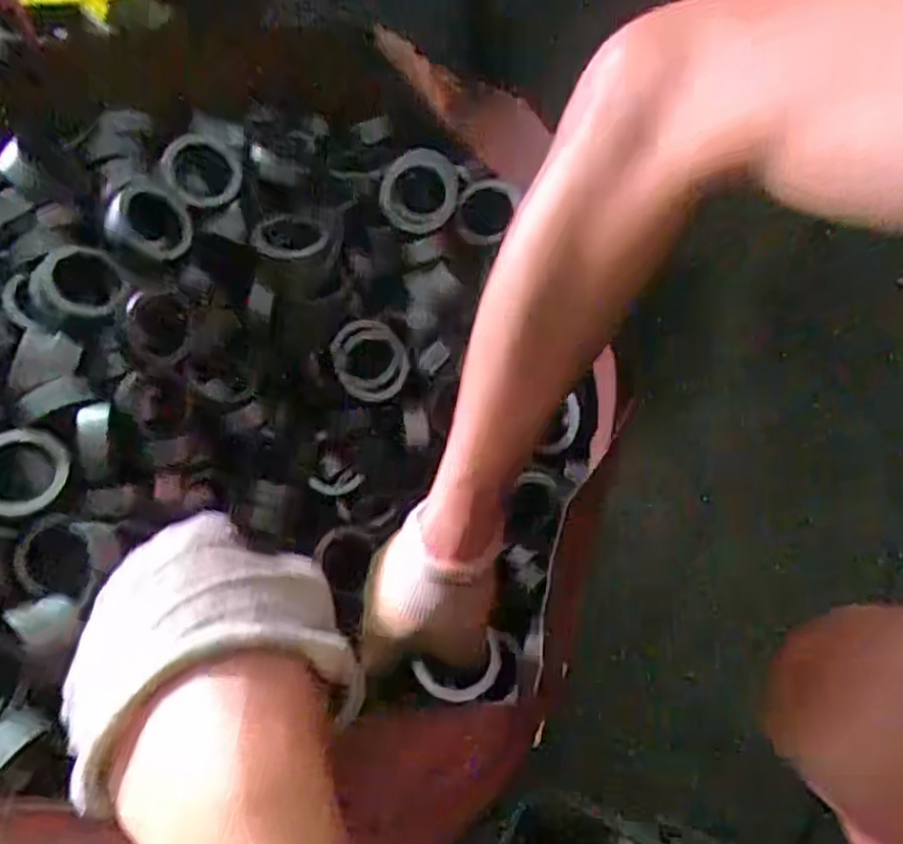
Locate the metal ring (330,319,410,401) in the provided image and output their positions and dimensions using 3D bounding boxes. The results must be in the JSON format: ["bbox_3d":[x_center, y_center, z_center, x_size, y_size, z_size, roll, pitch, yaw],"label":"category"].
[{"bbox_3d":[-0.063,-0.047,0.539,0.054,0.009,0.063,-38,85,4],"label":"metal ring"}]

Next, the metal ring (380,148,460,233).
[{"bbox_3d":[-0.024,-0.170,0.522,0.057,0.057,0.015,2,11,-2],"label":"metal ring"}]

